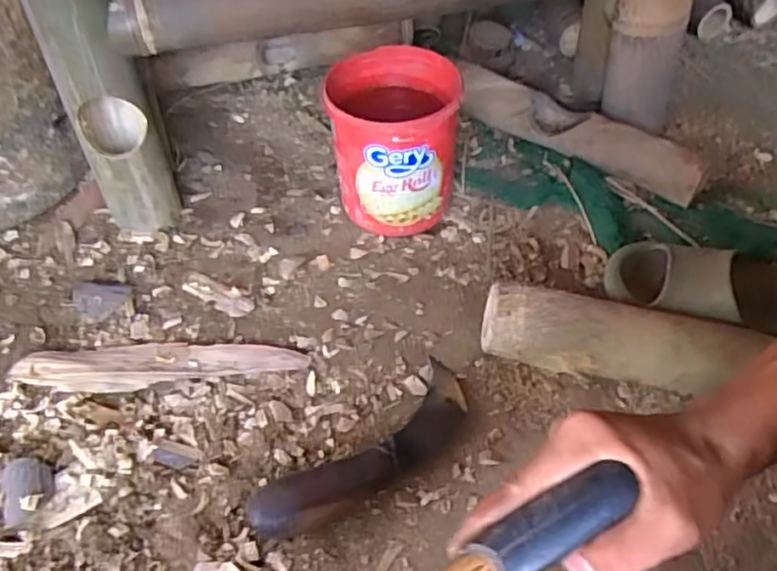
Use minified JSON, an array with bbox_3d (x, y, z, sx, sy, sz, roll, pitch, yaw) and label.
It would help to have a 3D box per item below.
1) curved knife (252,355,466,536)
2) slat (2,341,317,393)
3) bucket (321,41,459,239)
[{"bbox_3d":[-0.012,0.141,0.532,0.223,0.039,0.070,-34,59,-25],"label":"curved knife"},{"bbox_3d":[-0.218,0.073,0.606,0.271,0.010,0.050,-5,51,-5],"label":"slat"},{"bbox_3d":[0.004,-0.156,0.700,0.132,0.161,0.136,1,51,-1],"label":"bucket"}]

